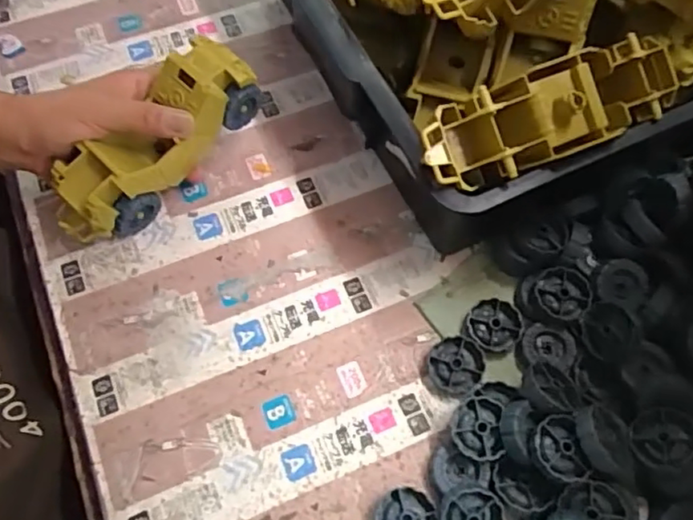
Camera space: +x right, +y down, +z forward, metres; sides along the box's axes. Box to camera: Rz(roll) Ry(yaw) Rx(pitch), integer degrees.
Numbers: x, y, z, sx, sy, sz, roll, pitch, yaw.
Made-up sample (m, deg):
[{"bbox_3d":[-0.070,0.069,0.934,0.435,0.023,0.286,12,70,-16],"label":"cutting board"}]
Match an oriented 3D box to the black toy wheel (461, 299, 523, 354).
[{"bbox_3d":[0.105,0.047,0.435,0.038,0.010,0.037,0,65,0],"label":"black toy wheel"}]

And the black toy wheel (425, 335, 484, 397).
[{"bbox_3d":[0.076,0.074,0.423,0.036,0.012,0.038,0,65,0],"label":"black toy wheel"}]

